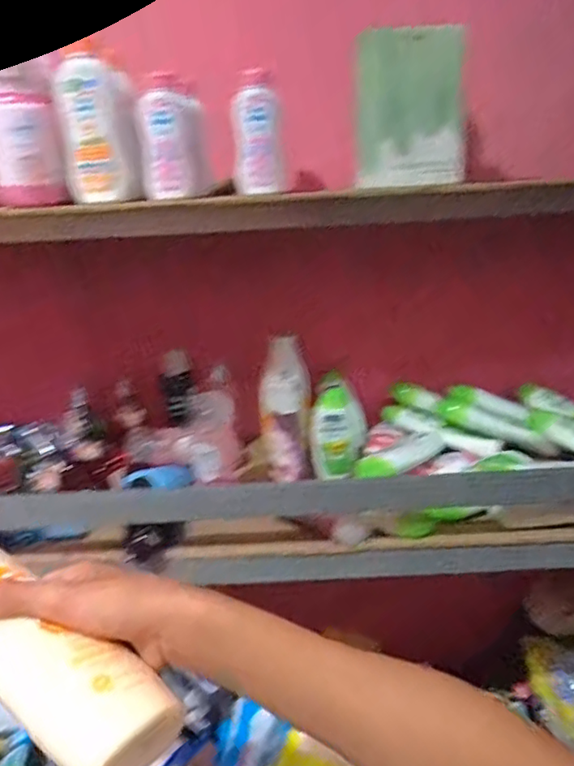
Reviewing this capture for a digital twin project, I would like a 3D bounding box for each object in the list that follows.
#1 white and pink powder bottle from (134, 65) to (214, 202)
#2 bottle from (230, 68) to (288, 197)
[{"bbox_3d":[-0.119,-0.267,0.639,0.062,0.124,0.065,-2,16,1],"label":"white and pink powder bottle"},{"bbox_3d":[-0.030,-0.266,0.638,0.052,0.115,0.044,-2,16,1],"label":"bottle"}]

